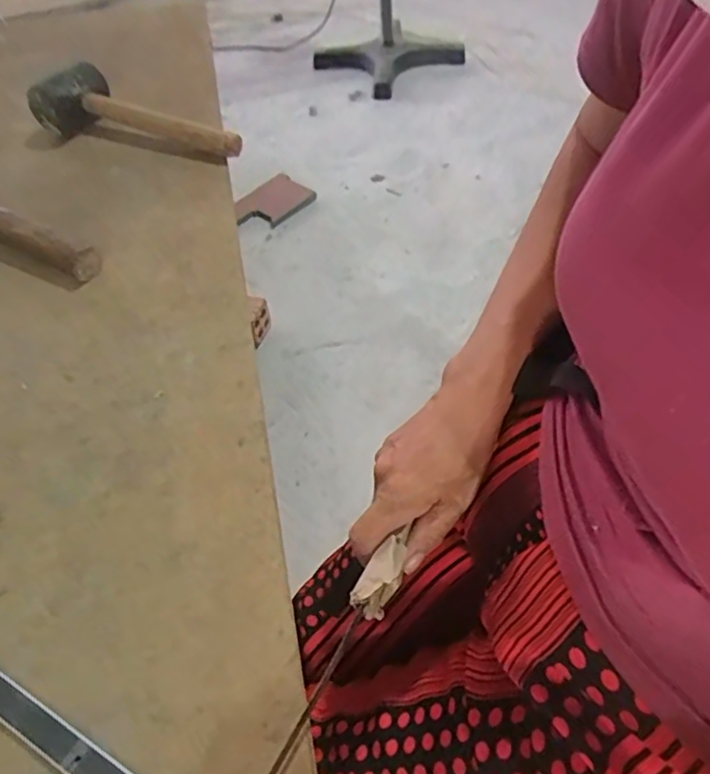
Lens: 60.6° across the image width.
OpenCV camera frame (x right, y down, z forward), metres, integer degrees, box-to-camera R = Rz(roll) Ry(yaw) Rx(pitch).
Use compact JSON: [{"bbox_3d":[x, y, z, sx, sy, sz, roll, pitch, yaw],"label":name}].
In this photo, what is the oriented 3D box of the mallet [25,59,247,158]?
[{"bbox_3d":[-0.244,-0.297,0.671,0.244,0.057,0.088,23,58,21],"label":"mallet"}]

